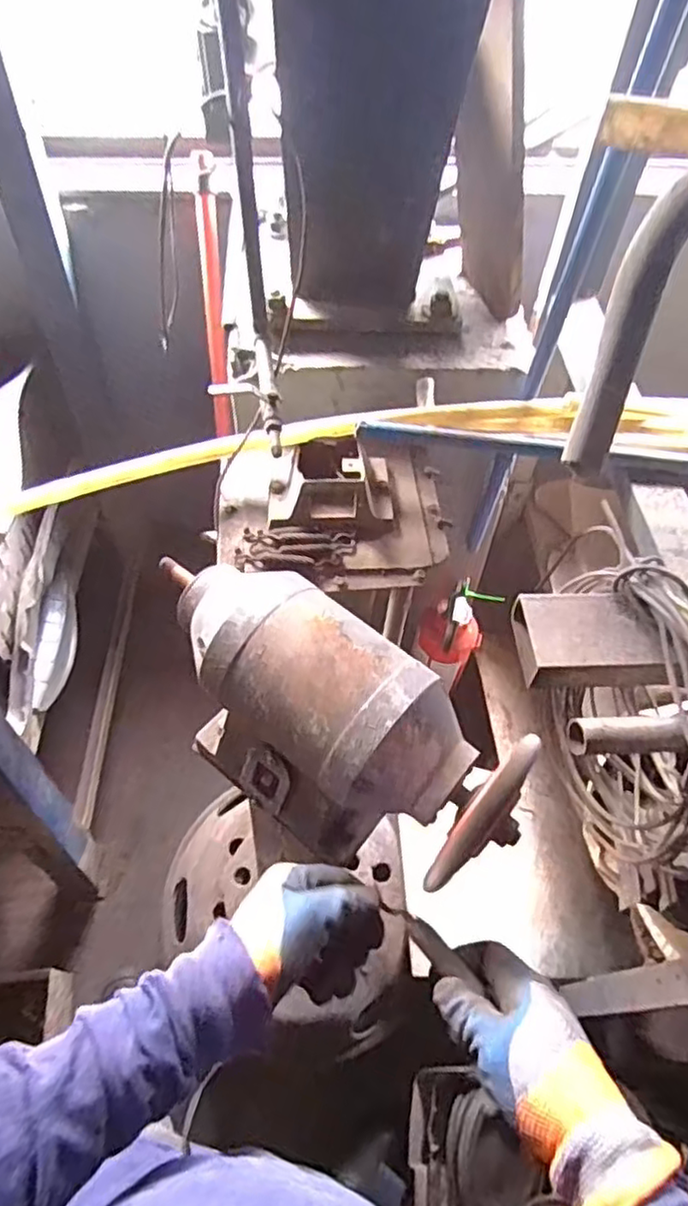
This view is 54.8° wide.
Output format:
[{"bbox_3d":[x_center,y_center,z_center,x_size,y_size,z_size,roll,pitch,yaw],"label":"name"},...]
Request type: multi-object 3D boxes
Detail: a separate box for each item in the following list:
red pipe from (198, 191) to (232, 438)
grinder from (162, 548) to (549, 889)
[{"bbox_3d":[-0.256,-0.560,1.329,0.035,0.441,0.019,-1,23,-2],"label":"red pipe"},{"bbox_3d":[-0.012,0.106,0.554,0.294,0.185,0.125,35,62,20],"label":"grinder"}]

